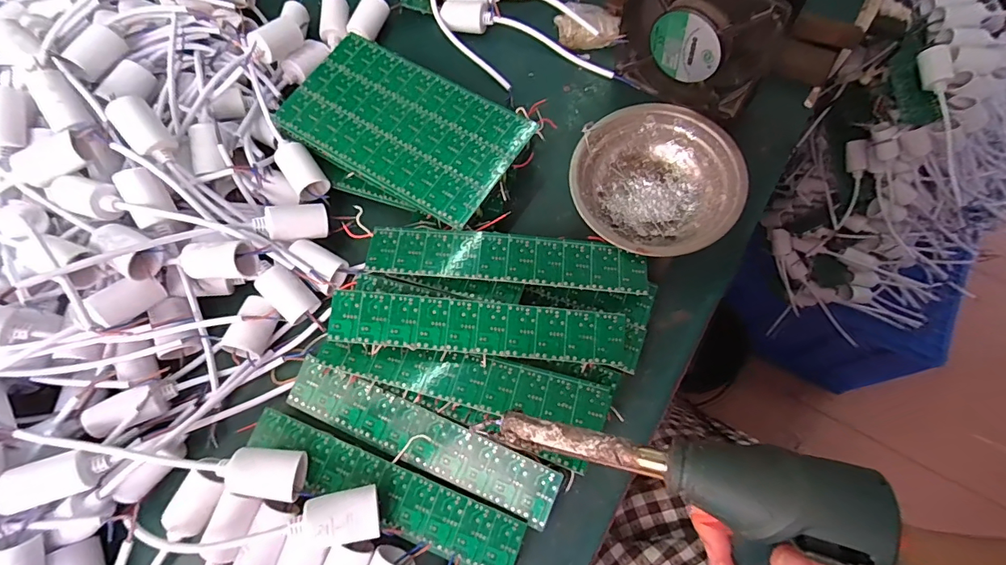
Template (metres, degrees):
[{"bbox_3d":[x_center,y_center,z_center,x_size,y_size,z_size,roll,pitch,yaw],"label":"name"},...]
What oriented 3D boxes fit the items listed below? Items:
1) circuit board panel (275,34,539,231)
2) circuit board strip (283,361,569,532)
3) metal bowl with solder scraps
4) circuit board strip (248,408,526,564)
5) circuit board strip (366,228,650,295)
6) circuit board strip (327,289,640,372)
[{"bbox_3d":[-0.085,-0.134,0.384,0.201,0.004,0.111,31,75,14],"label":"circuit board panel"},{"bbox_3d":[-0.060,0.107,0.321,0.202,0.004,0.039,22,85,12],"label":"circuit board strip"},{"bbox_3d":[0.117,-0.074,0.366,0.123,0.052,0.122,-2,69,4],"label":"metal bowl with solder scraps"},{"bbox_3d":[-0.084,0.139,0.306,0.199,0.007,0.039,18,72,11],"label":"circuit board strip"},{"bbox_3d":[0.004,-0.018,0.338,0.200,0.009,0.038,3,70,6],"label":"circuit board strip"},{"bbox_3d":[-0.013,0.033,0.323,0.210,0.010,0.038,5,81,0],"label":"circuit board strip"}]

